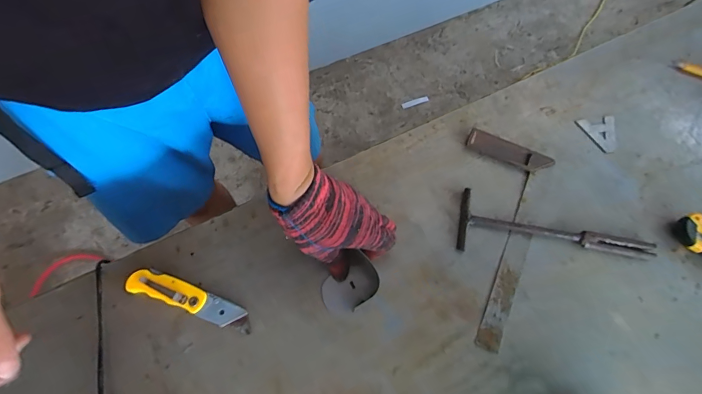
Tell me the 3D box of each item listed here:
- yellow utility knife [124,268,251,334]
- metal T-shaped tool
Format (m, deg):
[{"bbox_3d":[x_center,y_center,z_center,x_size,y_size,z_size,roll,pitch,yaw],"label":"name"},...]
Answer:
[{"bbox_3d":[-0.177,0.112,0.429,0.142,0.012,0.030,18,68,7],"label":"yellow utility knife"},{"bbox_3d":[0.242,0.050,0.458,0.228,0.013,0.069,12,68,4],"label":"metal T-shaped tool"}]

